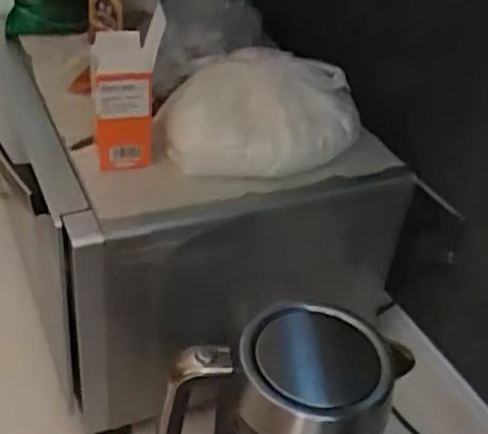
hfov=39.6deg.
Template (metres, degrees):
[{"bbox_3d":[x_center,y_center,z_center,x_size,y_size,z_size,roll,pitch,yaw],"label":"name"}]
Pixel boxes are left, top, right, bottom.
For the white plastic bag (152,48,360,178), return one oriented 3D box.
[{"bbox_3d":[0.014,-0.095,0.626,0.190,0.084,0.093,7,37,0],"label":"white plastic bag"}]

